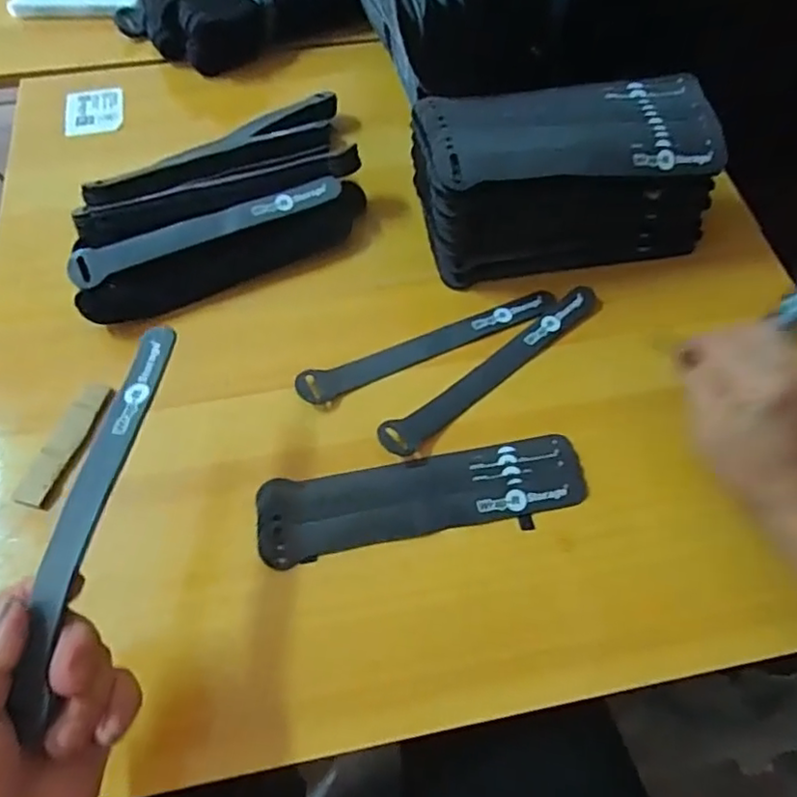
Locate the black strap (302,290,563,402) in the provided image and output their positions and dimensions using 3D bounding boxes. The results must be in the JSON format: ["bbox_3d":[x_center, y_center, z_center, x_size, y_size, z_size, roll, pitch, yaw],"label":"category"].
[{"bbox_3d":[0.023,-0.039,0.438,0.192,0.009,0.024,-22,63,-13],"label":"black strap"}]

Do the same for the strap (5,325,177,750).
[{"bbox_3d":[-0.141,0.045,0.291,0.023,0.012,0.194,5,58,2],"label":"strap"}]

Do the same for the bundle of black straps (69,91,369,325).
[{"bbox_3d":[-0.134,-0.153,0.481,0.249,0.046,0.139,-29,64,-16],"label":"bundle of black straps"}]

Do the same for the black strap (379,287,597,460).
[{"bbox_3d":[0.066,-0.022,0.425,0.190,0.016,0.024,-36,67,-19],"label":"black strap"}]

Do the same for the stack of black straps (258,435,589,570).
[{"bbox_3d":[0.016,0.060,0.384,0.199,0.013,0.049,-9,61,-6],"label":"stack of black straps"}]

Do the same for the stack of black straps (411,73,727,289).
[{"bbox_3d":[0.112,-0.156,0.446,0.209,0.101,0.090,-12,61,-8],"label":"stack of black straps"}]

